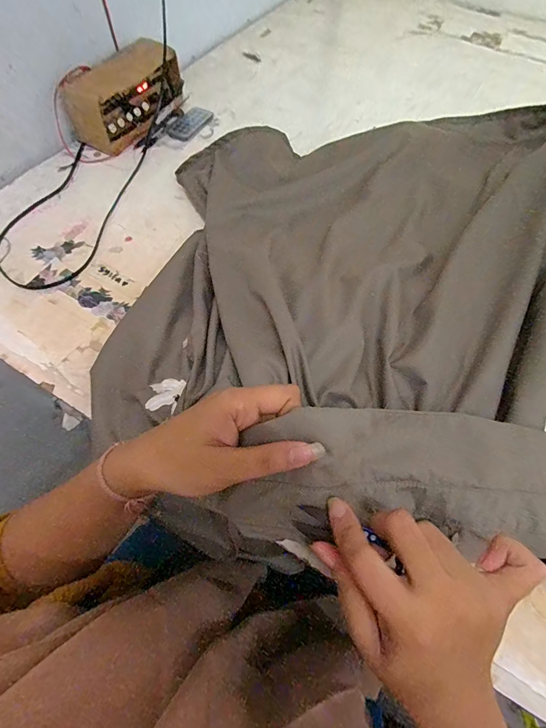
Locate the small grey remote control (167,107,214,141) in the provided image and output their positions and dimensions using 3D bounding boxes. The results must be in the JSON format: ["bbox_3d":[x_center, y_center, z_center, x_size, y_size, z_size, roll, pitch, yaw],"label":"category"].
[{"bbox_3d":[-0.136,-0.396,0.591,0.043,0.009,0.086,30,66,14],"label":"small grey remote control"}]

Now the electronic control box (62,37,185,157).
[{"bbox_3d":[-0.224,-0.412,0.556,0.080,0.082,0.180,27,65,12],"label":"electronic control box"}]

